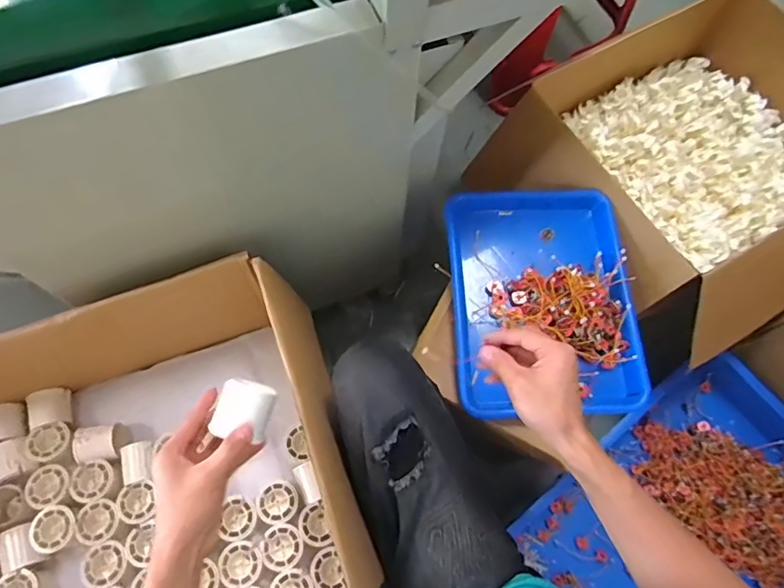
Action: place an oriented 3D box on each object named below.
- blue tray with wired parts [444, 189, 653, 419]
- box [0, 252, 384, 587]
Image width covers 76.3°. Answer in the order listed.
[{"bbox_3d":[0.212,-0.003,0.709,0.251,0.048,0.341,-1,69,-3],"label":"blue tray with wired parts"},{"bbox_3d":[-0.367,0.272,0.622,0.574,0.258,0.412,-19,71,-9],"label":"box"}]

